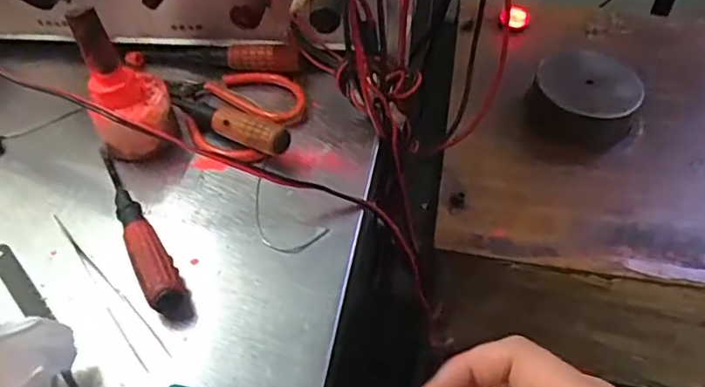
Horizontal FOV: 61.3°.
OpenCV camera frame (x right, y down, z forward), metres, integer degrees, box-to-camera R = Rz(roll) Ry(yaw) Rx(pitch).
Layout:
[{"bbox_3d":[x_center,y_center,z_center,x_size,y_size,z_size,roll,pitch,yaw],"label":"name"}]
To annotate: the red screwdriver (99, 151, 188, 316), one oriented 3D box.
[{"bbox_3d":[-0.123,0.015,0.335,0.019,0.019,0.130,-25,53,-19],"label":"red screwdriver"}]

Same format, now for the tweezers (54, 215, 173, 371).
[{"bbox_3d":[-0.132,0.047,0.314,0.013,0.007,0.110,-34,57,-25],"label":"tweezers"}]

